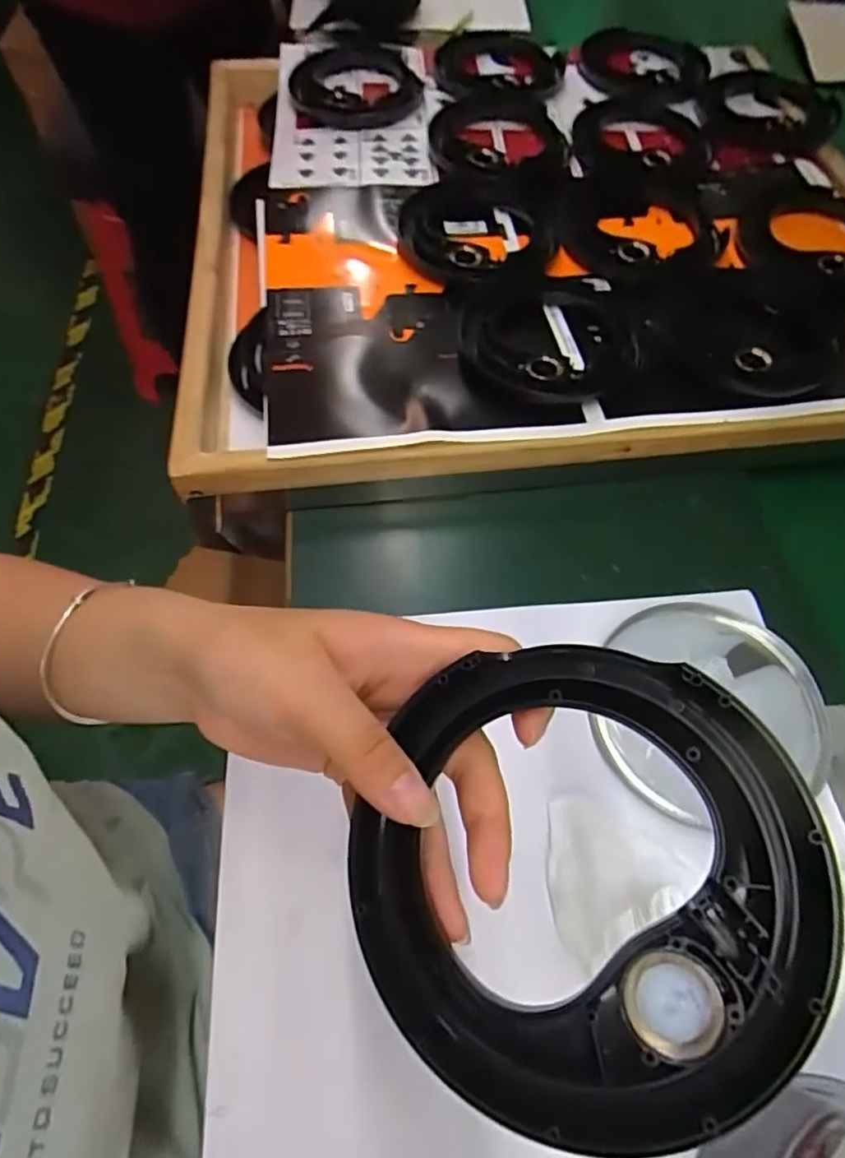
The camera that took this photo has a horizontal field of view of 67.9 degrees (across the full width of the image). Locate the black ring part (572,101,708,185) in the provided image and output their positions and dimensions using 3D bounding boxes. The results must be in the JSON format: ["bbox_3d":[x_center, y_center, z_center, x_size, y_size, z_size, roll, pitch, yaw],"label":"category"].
[{"bbox_3d":[0.210,-0.414,0.593,0.127,0.018,0.124,1,61,-2],"label":"black ring part"}]

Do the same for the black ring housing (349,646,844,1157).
[{"bbox_3d":[0.043,0.086,0.185,0.130,0.013,0.129,-5,74,18],"label":"black ring housing"}]

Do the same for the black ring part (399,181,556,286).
[{"bbox_3d":[0.047,-0.289,0.519,0.125,0.020,0.140,-3,61,-4],"label":"black ring part"}]

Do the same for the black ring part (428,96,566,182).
[{"bbox_3d":[0.075,-0.423,0.601,0.126,0.019,0.142,-19,63,-12],"label":"black ring part"}]

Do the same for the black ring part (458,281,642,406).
[{"bbox_3d":[0.093,-0.173,0.454,0.129,0.012,0.134,1,61,-2],"label":"black ring part"}]

